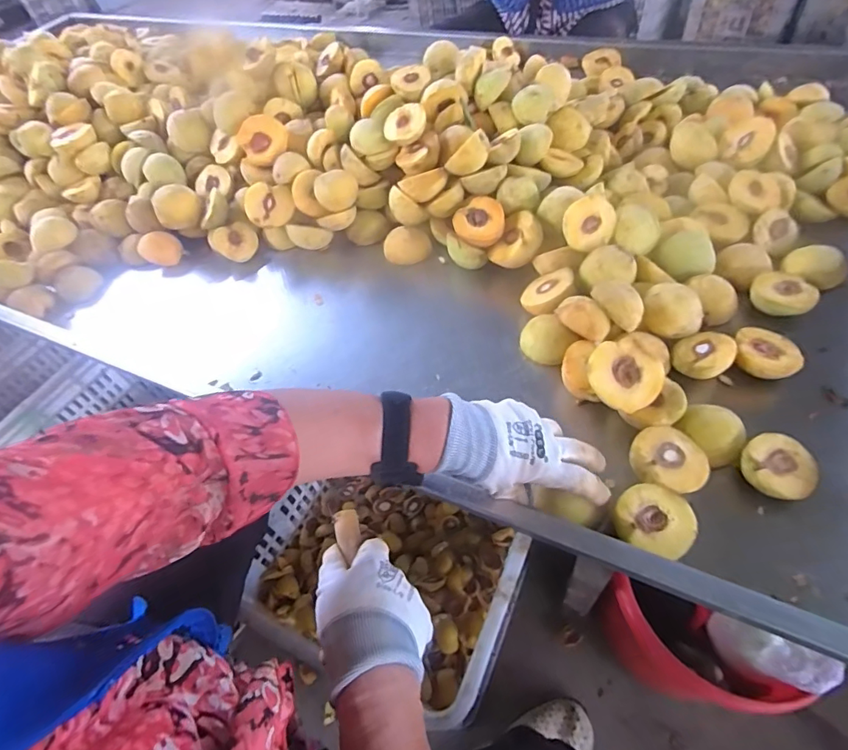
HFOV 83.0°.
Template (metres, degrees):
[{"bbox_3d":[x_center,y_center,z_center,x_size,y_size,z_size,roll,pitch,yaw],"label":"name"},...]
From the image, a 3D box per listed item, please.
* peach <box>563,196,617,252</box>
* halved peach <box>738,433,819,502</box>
[{"bbox_3d":[0.215,-0.196,0.619,0.073,0.065,0.024,-19,10,-7],"label":"peach"},{"bbox_3d":[0.340,0.090,0.461,0.065,0.029,0.060,-3,54,3],"label":"halved peach"}]

